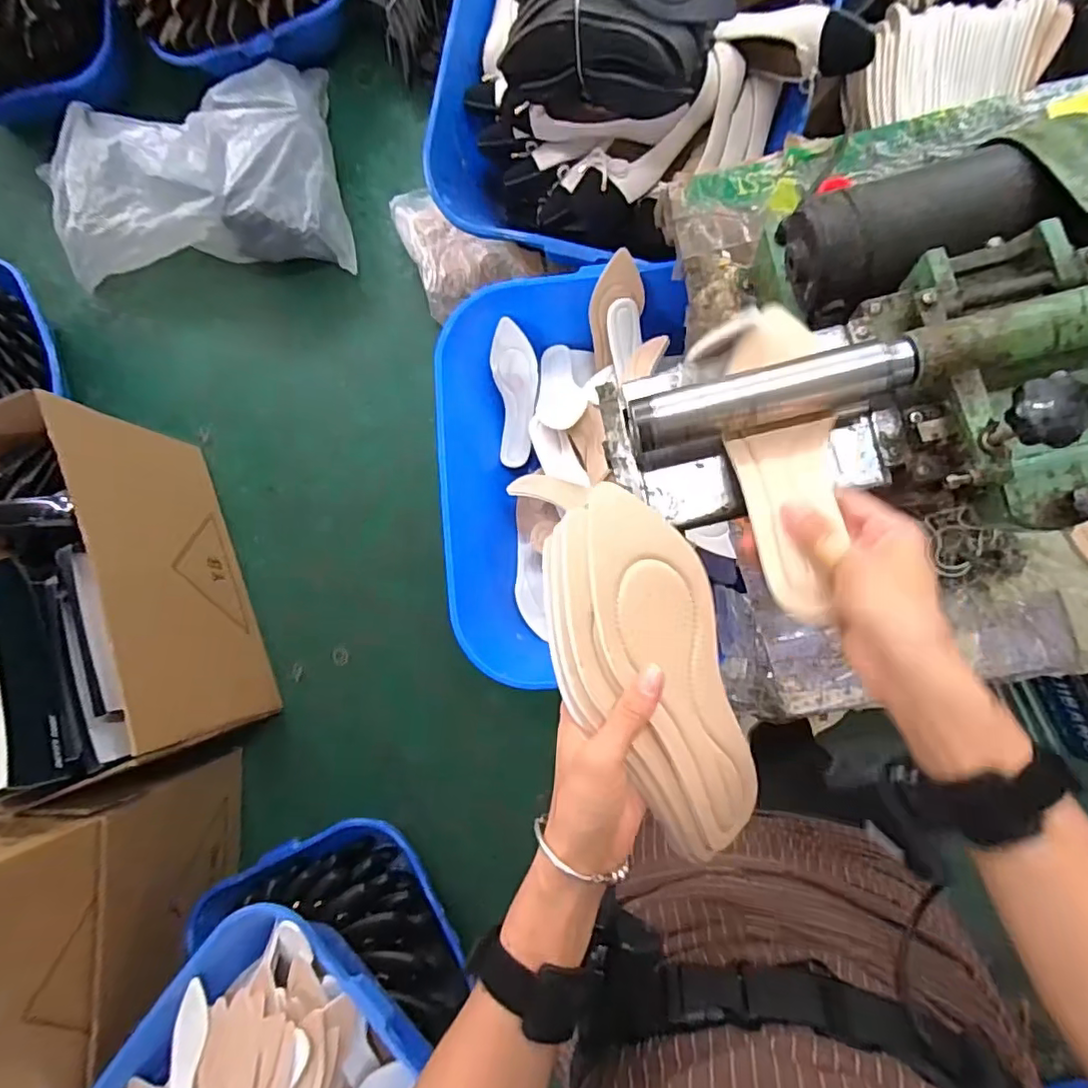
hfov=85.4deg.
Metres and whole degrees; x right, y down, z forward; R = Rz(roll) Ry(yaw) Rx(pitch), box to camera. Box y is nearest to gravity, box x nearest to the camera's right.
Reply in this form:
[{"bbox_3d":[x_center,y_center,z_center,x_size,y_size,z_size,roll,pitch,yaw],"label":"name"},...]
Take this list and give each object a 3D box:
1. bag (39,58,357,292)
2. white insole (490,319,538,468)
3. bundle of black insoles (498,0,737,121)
[{"bbox_3d":[-0.857,-0.892,1.404,0.708,0.163,0.501,-8,85,6],"label":"bag"},{"bbox_3d":[-0.045,-0.235,0.935,0.069,0.021,0.219,1,111,7],"label":"white insole"},{"bbox_3d":[0.091,-0.663,0.735,0.269,0.149,0.186,20,89,8],"label":"bundle of black insoles"}]

